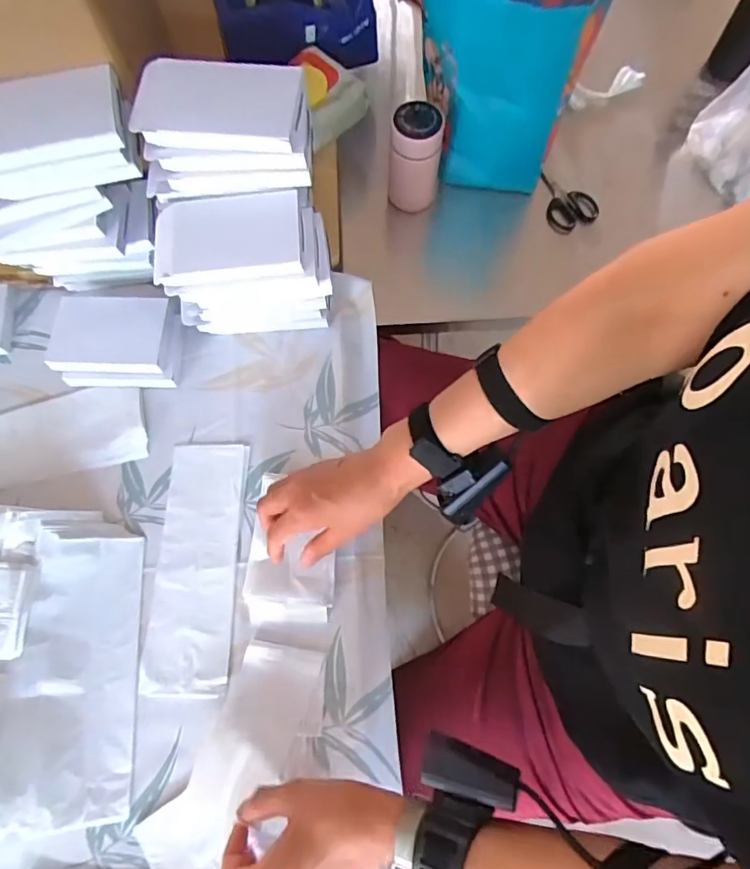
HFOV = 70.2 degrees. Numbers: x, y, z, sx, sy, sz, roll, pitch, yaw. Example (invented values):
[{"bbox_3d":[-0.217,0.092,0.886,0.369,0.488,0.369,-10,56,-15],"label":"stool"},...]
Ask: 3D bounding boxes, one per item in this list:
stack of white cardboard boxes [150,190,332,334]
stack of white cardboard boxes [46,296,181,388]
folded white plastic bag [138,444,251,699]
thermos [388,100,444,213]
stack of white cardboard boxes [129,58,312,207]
[{"bbox_3d":[-0.135,-0.180,0.582,0.169,0.123,0.103,-8,72,-3],"label":"stack of white cardboard boxes"},{"bbox_3d":[-0.292,-0.106,0.603,0.139,0.043,0.098,1,72,0],"label":"stack of white cardboard boxes"},{"bbox_3d":[-0.182,0.131,0.549,0.082,0.007,0.248,1,72,0],"label":"folded white plastic bag"},{"bbox_3d":[0.051,-0.356,0.694,0.063,0.122,0.057,2,72,1],"label":"thermos"},{"bbox_3d":[-0.147,-0.304,0.525,0.166,0.065,0.108,-3,72,-1],"label":"stack of white cardboard boxes"}]

